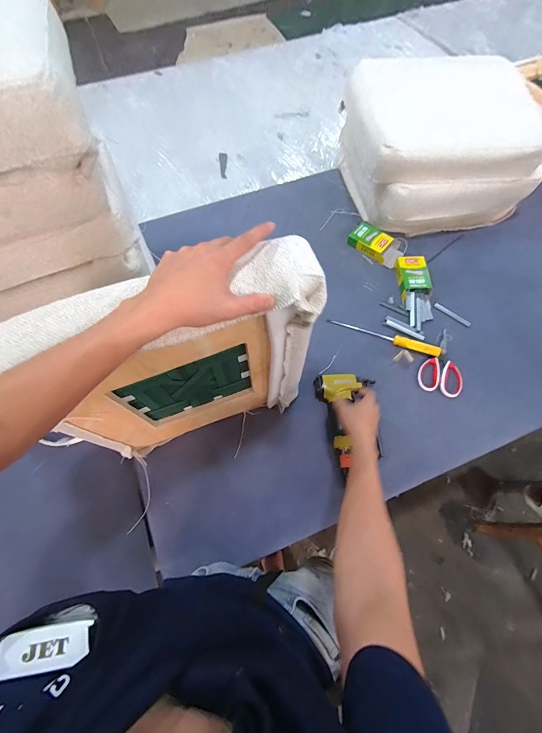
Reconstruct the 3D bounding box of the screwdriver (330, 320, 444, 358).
[{"bbox_3d":[0.287,-0.077,0.831,0.284,0.021,0.030,19,67,9],"label":"screwdriver"}]

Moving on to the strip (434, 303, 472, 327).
[{"bbox_3d":[0.477,-0.137,0.855,0.101,0.005,0.015,36,71,15],"label":"strip"}]

